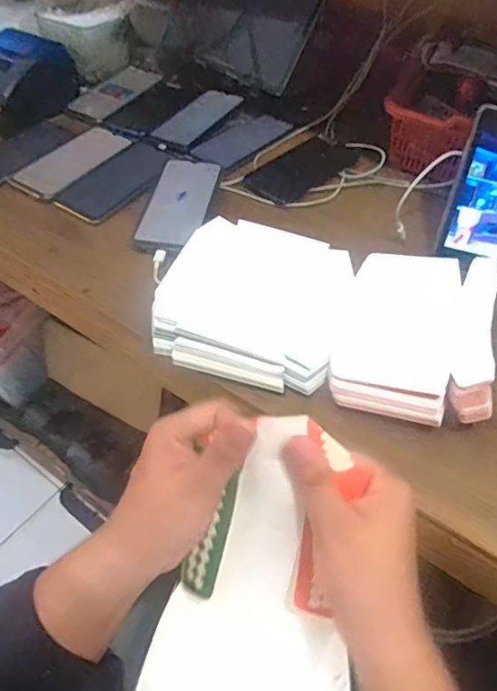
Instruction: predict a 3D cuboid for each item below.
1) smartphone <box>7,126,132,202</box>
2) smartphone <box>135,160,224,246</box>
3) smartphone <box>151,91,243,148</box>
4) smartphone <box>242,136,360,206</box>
[{"bbox_3d":[-0.241,-0.251,0.734,0.068,0.015,0.165,31,56,22],"label":"smartphone"},{"bbox_3d":[-0.084,-0.178,0.666,0.072,0.010,0.166,19,56,-3],"label":"smartphone"},{"bbox_3d":[-0.075,-0.342,0.803,0.064,0.015,0.150,27,54,19],"label":"smartphone"},{"bbox_3d":[0.074,-0.237,0.732,0.080,0.013,0.160,37,58,26],"label":"smartphone"}]

